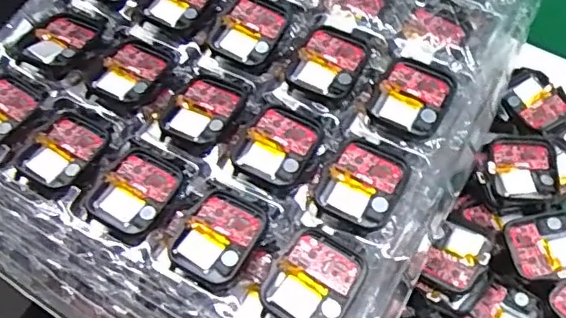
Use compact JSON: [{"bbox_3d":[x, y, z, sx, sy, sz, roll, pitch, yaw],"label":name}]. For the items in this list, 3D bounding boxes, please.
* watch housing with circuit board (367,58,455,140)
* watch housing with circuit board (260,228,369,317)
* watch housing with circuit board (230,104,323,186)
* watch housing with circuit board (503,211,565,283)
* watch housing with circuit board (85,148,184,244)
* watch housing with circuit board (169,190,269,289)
[{"bbox_3d":[0.067,-0.032,0.288,0.035,0.007,0.041,30,67,17],"label":"watch housing with circuit board"},{"bbox_3d":[0.014,0.055,0.246,0.037,0.006,0.041,33,68,18],"label":"watch housing with circuit board"},{"bbox_3d":[-0.002,-0.007,0.285,0.036,0.005,0.040,26,66,15],"label":"watch housing with circuit board"},{"bbox_3d":[0.149,0.049,0.311,0.043,0.007,0.036,-7,62,-1],"label":"watch housing with circuit board"},{"bbox_3d":[-0.072,0.017,0.278,0.039,0.006,0.043,29,67,17],"label":"watch housing with circuit board"},{"bbox_3d":[-0.030,0.037,0.265,0.035,0.005,0.043,31,68,18],"label":"watch housing with circuit board"}]

